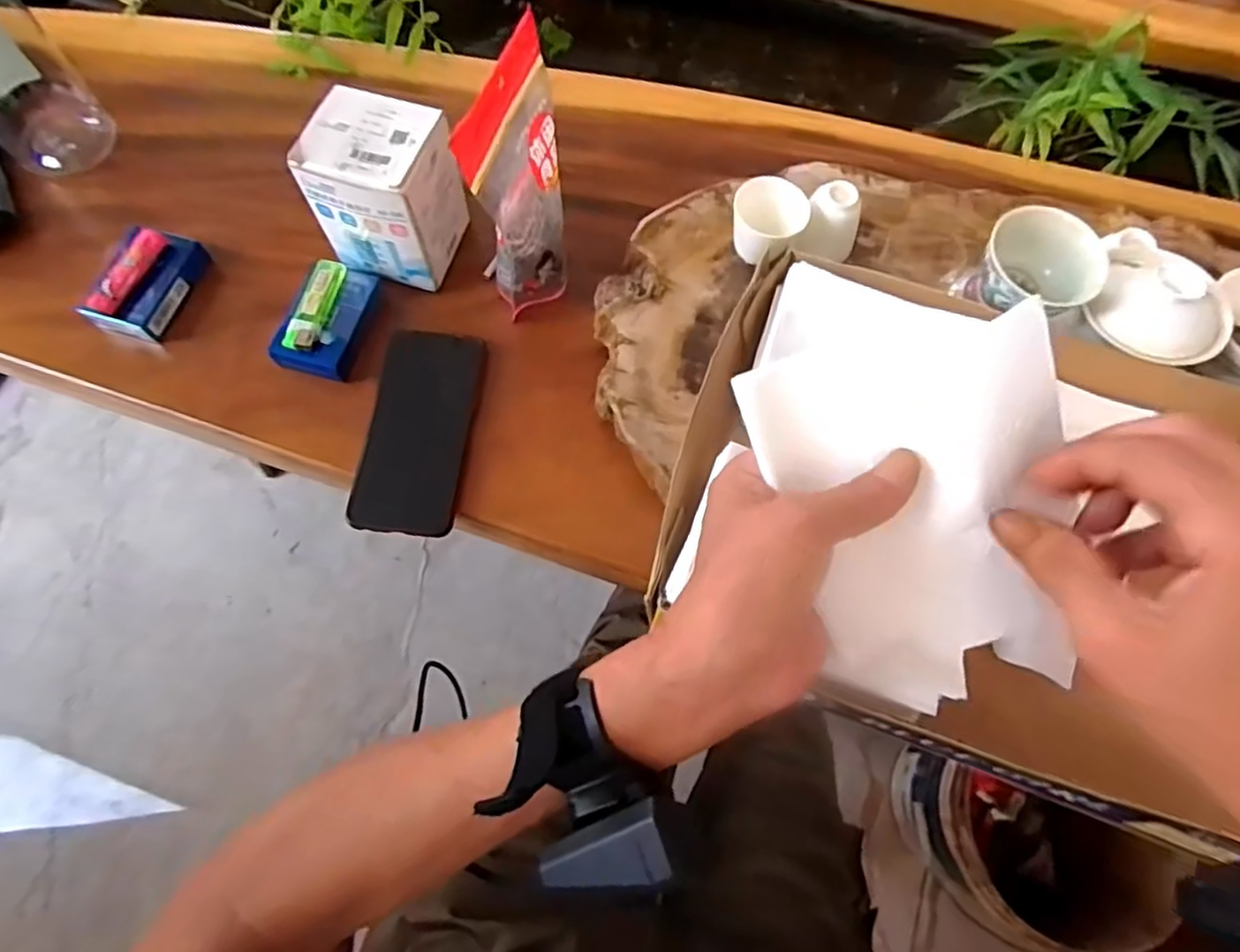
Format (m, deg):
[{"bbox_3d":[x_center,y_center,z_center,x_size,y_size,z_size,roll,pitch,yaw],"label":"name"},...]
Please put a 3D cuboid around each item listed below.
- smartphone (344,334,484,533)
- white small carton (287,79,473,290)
[{"bbox_3d":[-0.150,-0.037,0.509,0.074,0.015,0.159,7,70,1],"label":"smartphone"},{"bbox_3d":[-0.177,-0.220,0.530,0.094,0.114,0.098,17,70,5],"label":"white small carton"}]

